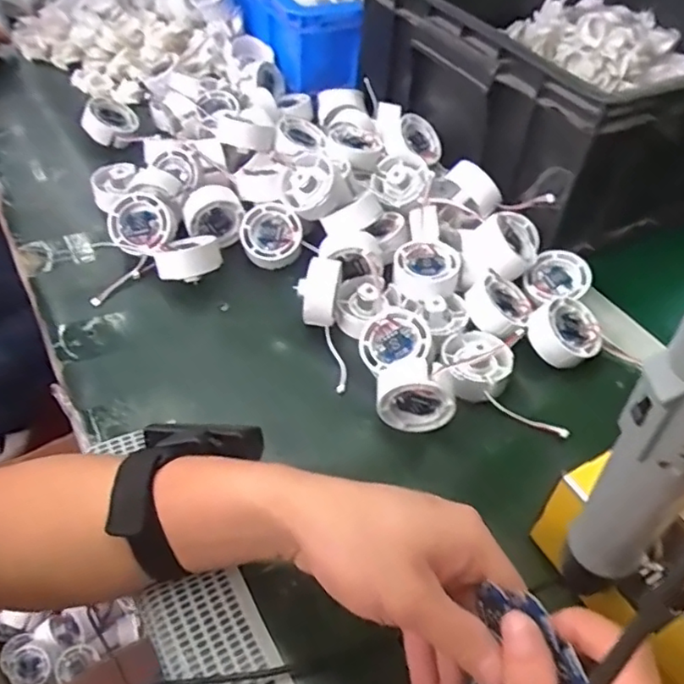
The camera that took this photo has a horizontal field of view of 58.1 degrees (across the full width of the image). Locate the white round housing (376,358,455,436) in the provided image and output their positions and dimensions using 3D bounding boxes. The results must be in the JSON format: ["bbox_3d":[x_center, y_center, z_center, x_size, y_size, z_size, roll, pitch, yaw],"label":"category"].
[{"bbox_3d":[0.053,0.036,0.445,0.053,0.051,0.034,4,48,-1],"label":"white round housing"}]

